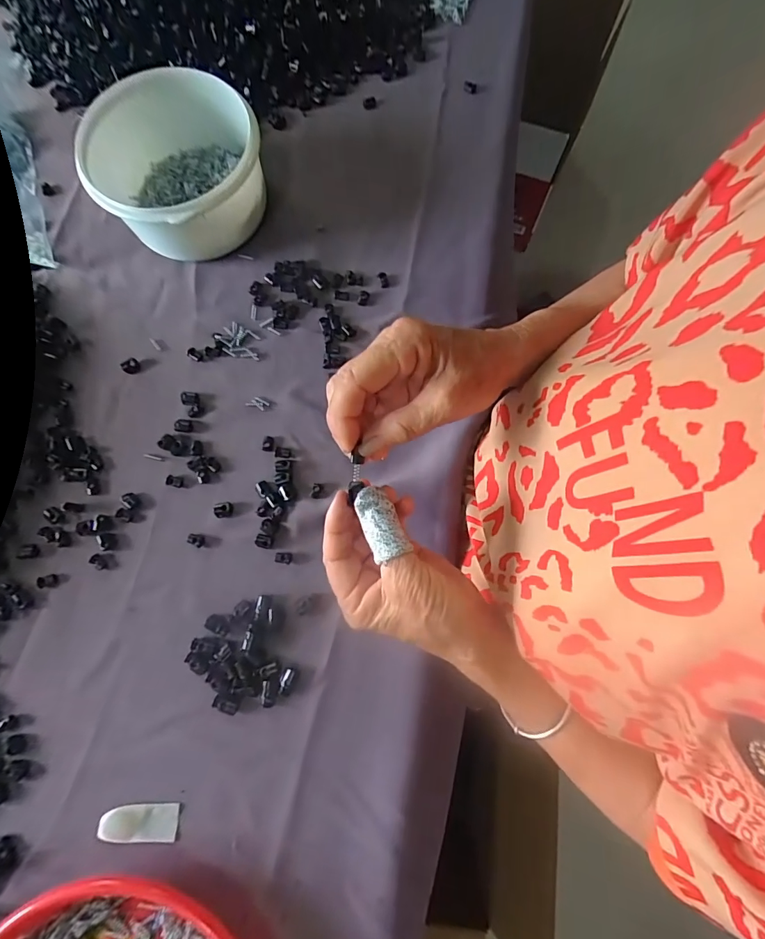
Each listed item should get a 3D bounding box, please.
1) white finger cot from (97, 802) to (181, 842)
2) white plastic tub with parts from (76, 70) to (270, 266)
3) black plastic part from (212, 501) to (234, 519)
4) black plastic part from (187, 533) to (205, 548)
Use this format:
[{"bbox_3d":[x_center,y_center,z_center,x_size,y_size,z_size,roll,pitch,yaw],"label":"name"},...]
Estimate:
[{"bbox_3d":[-0.189,0.274,0.317,0.055,0.010,0.025,4,77,3],"label":"white finger cot"},{"bbox_3d":[-0.195,-0.283,0.396,0.149,0.086,0.143,0,77,2],"label":"white plastic tub with parts"},{"bbox_3d":[-0.144,0.036,0.369,0.018,0.004,0.014,-7,77,1],"label":"black plastic part"},{"bbox_3d":[-0.167,0.063,0.366,0.015,0.004,0.011,17,78,6],"label":"black plastic part"}]

